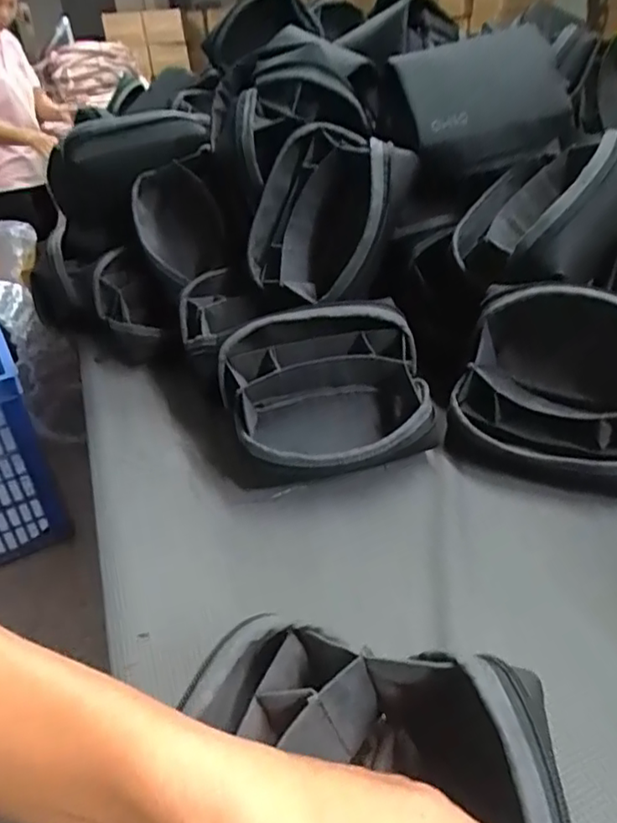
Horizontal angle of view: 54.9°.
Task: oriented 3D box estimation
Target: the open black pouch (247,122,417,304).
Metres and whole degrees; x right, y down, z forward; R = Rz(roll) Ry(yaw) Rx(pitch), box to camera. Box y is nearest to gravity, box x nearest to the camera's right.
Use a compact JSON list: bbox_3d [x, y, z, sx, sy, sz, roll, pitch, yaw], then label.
[{"bbox_3d":[0.016,-0.163,0.542,0.080,0.181,0.137,9,16,-46],"label":"open black pouch"}]

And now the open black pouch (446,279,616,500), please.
[{"bbox_3d":[0.195,-0.022,0.461,0.165,0.130,0.093,23,42,37],"label":"open black pouch"}]

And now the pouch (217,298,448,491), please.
[{"bbox_3d":[0.019,-0.008,0.476,0.173,0.117,0.108,-10,33,-8],"label":"pouch"}]

